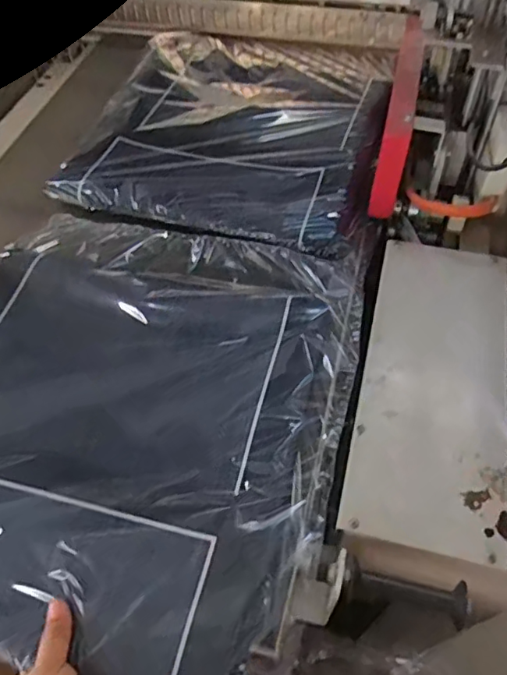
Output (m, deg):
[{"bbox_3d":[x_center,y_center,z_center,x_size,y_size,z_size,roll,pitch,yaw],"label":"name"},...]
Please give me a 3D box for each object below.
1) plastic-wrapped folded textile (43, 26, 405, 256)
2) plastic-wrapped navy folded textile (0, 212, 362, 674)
[{"bbox_3d":[-0.019,-0.378,0.917,0.455,0.041,0.562,12,56,10],"label":"plastic-wrapped folded textile"},{"bbox_3d":[-0.145,0.074,0.606,0.475,0.035,0.517,11,56,10],"label":"plastic-wrapped navy folded textile"}]

